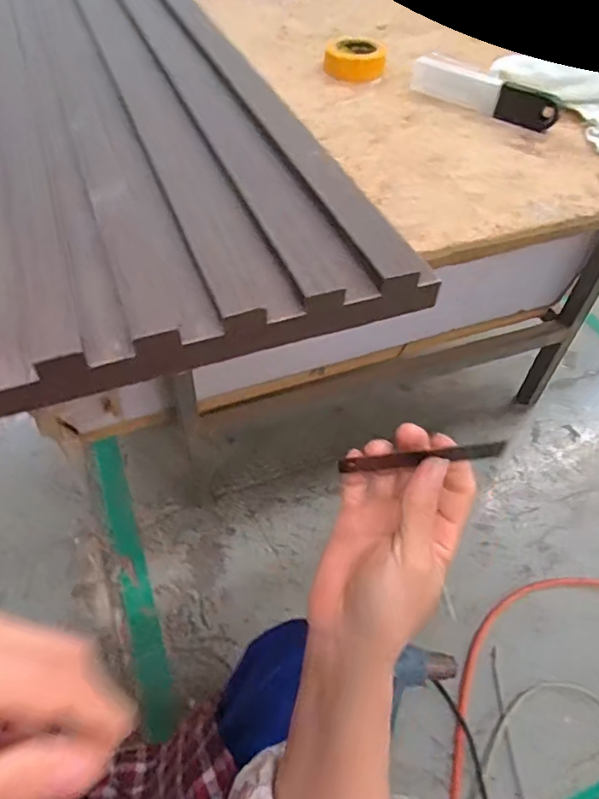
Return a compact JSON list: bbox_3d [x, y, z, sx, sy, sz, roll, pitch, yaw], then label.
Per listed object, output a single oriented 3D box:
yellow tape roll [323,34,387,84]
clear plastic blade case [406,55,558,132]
[{"bbox_3d":[0.050,-0.306,0.492,0.052,0.023,0.052,1,51,-2],"label":"yellow tape roll"},{"bbox_3d":[0.148,-0.249,0.445,0.125,0.022,0.023,37,58,24],"label":"clear plastic blade case"}]

